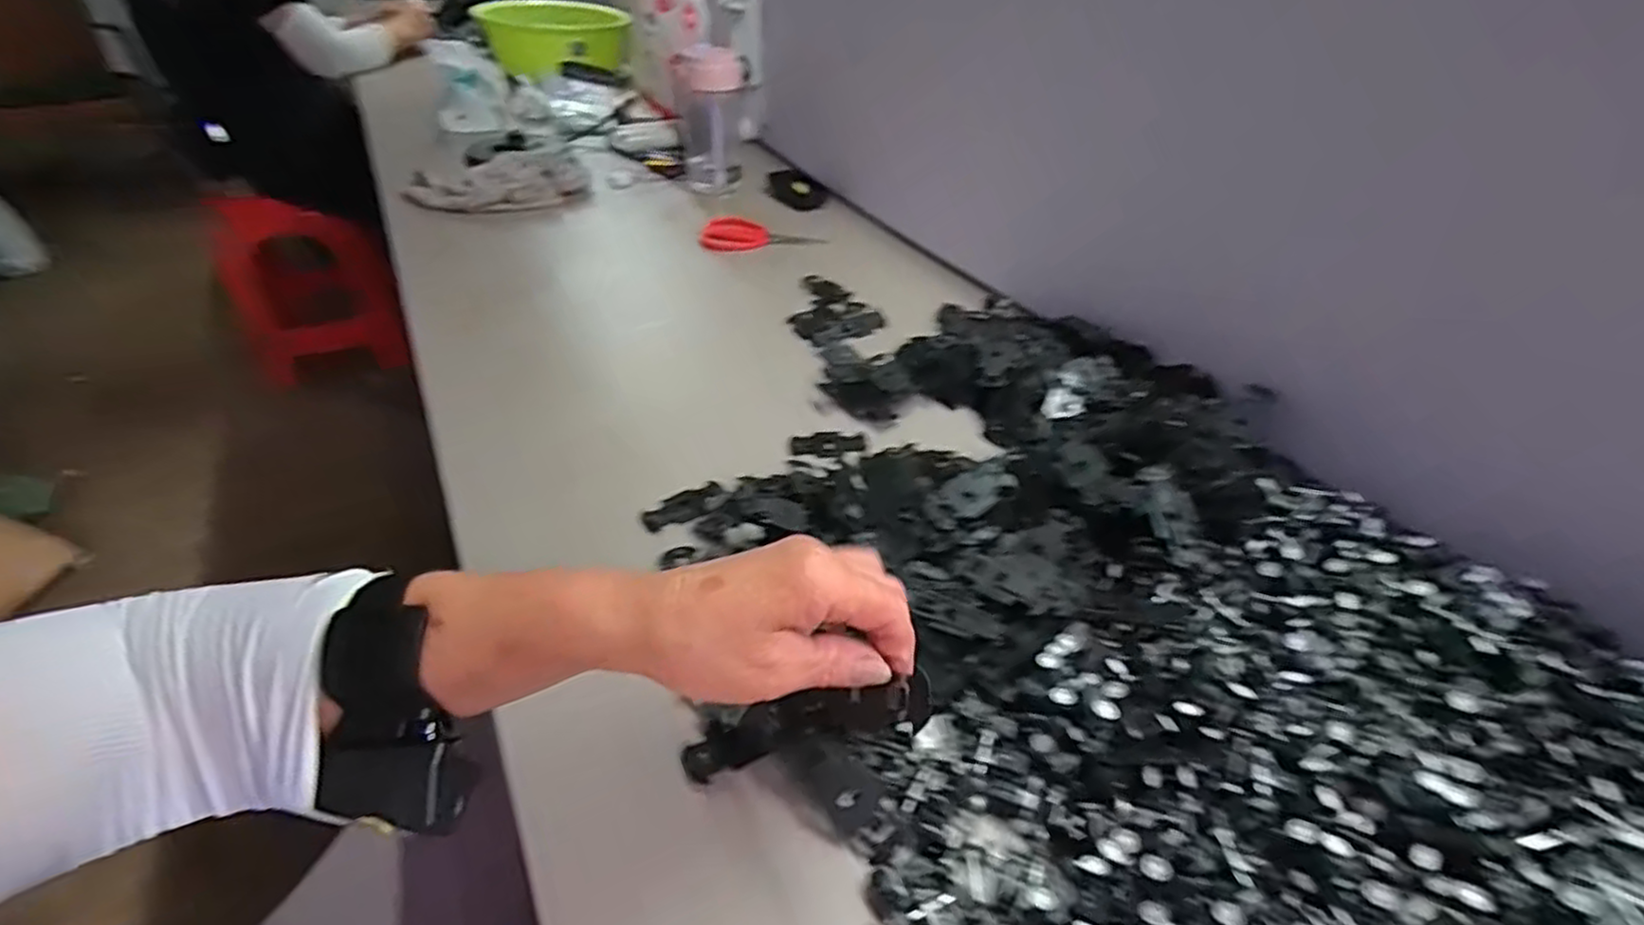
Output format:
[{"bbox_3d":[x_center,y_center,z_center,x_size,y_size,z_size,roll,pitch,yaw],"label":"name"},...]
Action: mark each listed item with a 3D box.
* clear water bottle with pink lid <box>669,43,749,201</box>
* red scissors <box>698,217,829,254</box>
[{"bbox_3d":[-0.151,-0.489,1.031,0.100,0.178,0.104,-4,38,-6],"label":"clear water bottle with pink lid"},{"bbox_3d":[-0.077,-0.293,0.932,0.154,0.018,0.072,-1,38,-2],"label":"red scissors"}]

